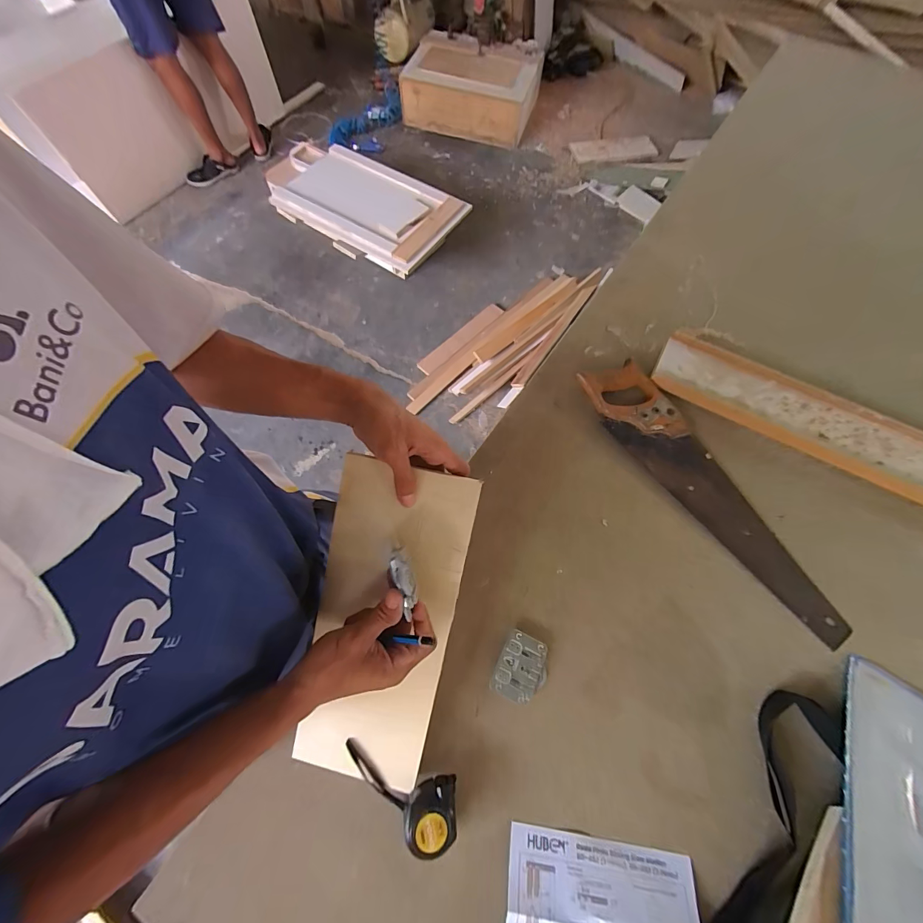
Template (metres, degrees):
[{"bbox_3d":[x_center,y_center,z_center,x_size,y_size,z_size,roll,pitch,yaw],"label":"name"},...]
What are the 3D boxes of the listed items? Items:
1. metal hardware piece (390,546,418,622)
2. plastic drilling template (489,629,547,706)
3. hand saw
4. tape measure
[{"bbox_3d":[-0.053,0.114,0.361,0.019,0.011,0.066,-13,82,-8],"label":"metal hardware piece"},{"bbox_3d":[0.081,0.275,0.518,0.065,0.011,0.080,23,66,9],"label":"plastic drilling template"},{"bbox_3d":[0.391,0.038,0.620,0.114,0.036,0.524,-31,70,-15],"label":"hand saw"},{"bbox_3d":[-0.072,0.386,0.445,0.143,0.037,0.073,16,66,6],"label":"tape measure"}]

